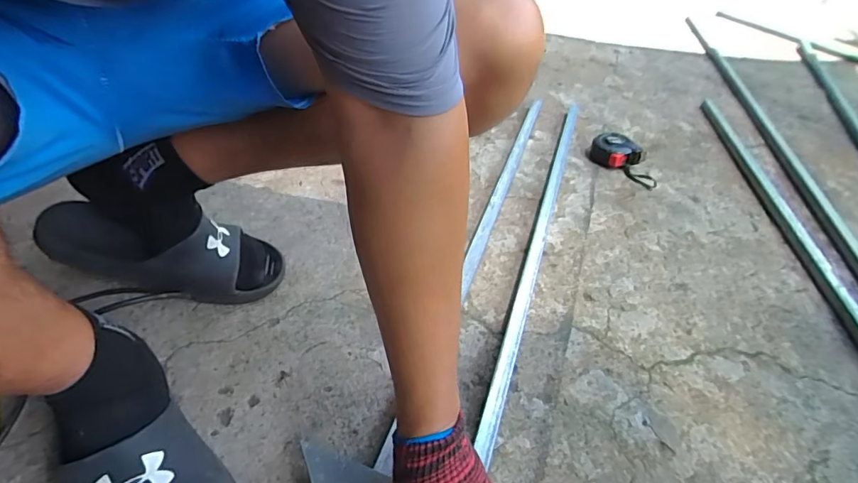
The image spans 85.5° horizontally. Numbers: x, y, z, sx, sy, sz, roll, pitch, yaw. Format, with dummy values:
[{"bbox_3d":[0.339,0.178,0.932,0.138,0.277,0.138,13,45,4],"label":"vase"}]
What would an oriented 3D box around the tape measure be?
[{"bbox_3d":[0.381,-0.163,0.893,0.145,0.043,0.068,35,49,27],"label":"tape measure"}]

